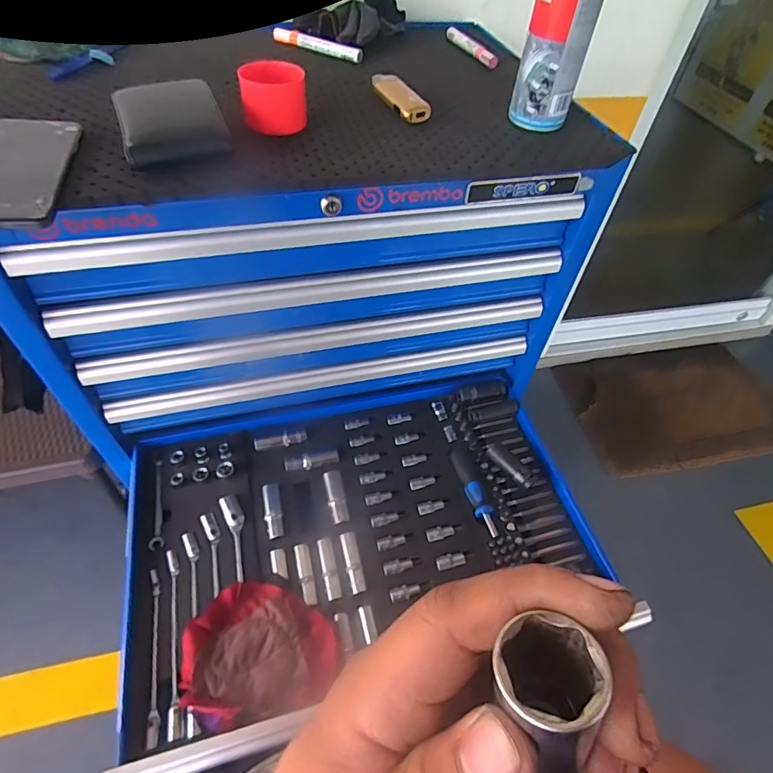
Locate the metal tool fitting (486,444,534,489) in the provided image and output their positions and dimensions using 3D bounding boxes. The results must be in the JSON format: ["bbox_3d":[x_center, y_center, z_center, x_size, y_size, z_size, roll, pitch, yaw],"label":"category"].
[{"bbox_3d":[0.184,0.115,0.699,0.018,0.015,0.081,-31,59,-26],"label":"metal tool fitting"}]

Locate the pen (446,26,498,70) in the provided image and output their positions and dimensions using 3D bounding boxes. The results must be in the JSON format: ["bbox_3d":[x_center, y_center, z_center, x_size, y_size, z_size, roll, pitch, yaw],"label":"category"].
[{"bbox_3d":[0.122,-0.495,0.687,0.015,0.016,0.136,-16,53,-17],"label":"pen"}]

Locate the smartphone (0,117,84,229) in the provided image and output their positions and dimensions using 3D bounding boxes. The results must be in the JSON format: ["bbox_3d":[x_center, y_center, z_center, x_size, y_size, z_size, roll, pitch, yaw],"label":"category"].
[{"bbox_3d":[-0.310,-0.186,0.401,0.077,0.015,0.163,-9,52,-11],"label":"smartphone"}]

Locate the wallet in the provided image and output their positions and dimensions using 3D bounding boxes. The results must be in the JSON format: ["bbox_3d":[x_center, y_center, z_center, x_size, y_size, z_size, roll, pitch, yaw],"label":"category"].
[{"bbox_3d":[-0.202,-0.249,0.441,0.091,0.033,0.104,-18,54,-19],"label":"wallet"}]

